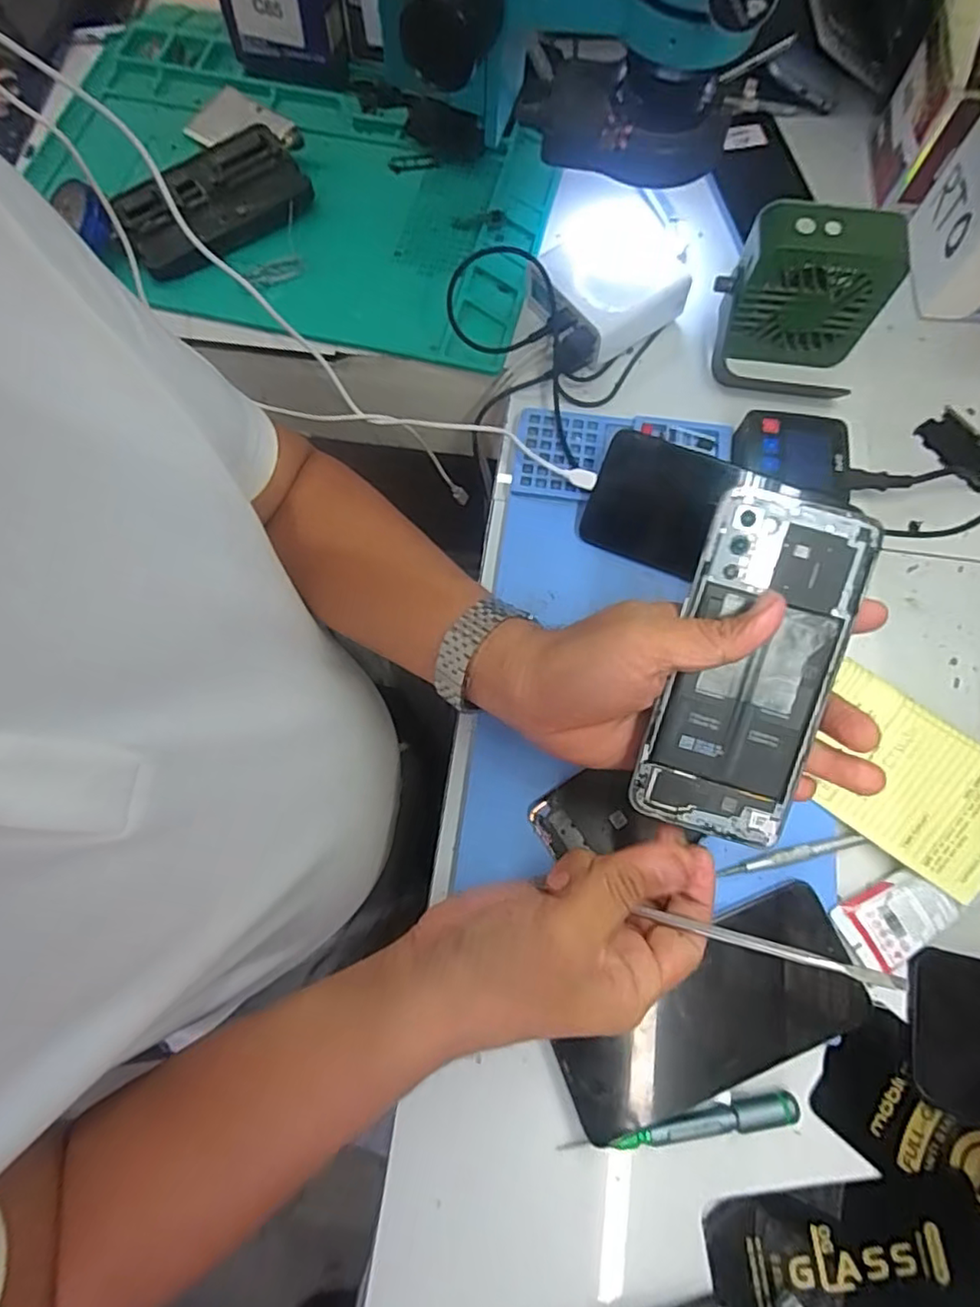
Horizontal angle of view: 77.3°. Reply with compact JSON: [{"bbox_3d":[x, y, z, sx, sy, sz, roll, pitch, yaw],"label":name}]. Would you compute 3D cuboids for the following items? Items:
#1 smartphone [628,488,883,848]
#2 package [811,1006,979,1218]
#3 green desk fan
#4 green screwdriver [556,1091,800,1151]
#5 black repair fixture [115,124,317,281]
[{"bbox_3d":[0.120,0.007,0.282,0.070,0.005,0.156,17,95,5],"label":"smartphone"},{"bbox_3d":[0.252,0.266,0.320,0.165,0.011,0.068,39,77,11],"label":"package"},{"bbox_3d":[0.210,-0.235,0.420,0.106,0.097,0.069,11,74,4],"label":"green desk fan"},{"bbox_3d":[0.100,0.248,0.322,0.123,0.013,0.016,-8,73,-2],"label":"green screwdriver"},{"bbox_3d":[-0.226,-0.368,0.503,0.144,0.024,0.094,-39,77,-10],"label":"black repair fixture"}]

